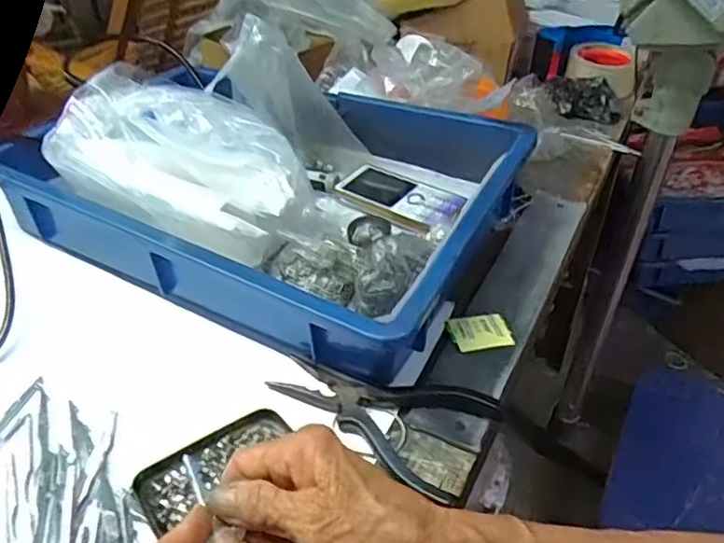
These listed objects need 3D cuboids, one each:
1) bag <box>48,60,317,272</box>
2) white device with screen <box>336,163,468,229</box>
[{"bbox_3d":[-0.144,-0.092,0.509,0.200,0.110,0.076,8,39,11],"label":"bag"},{"bbox_3d":[0.039,-0.071,0.579,0.058,0.019,0.143,-31,47,-33],"label":"white device with screen"}]

